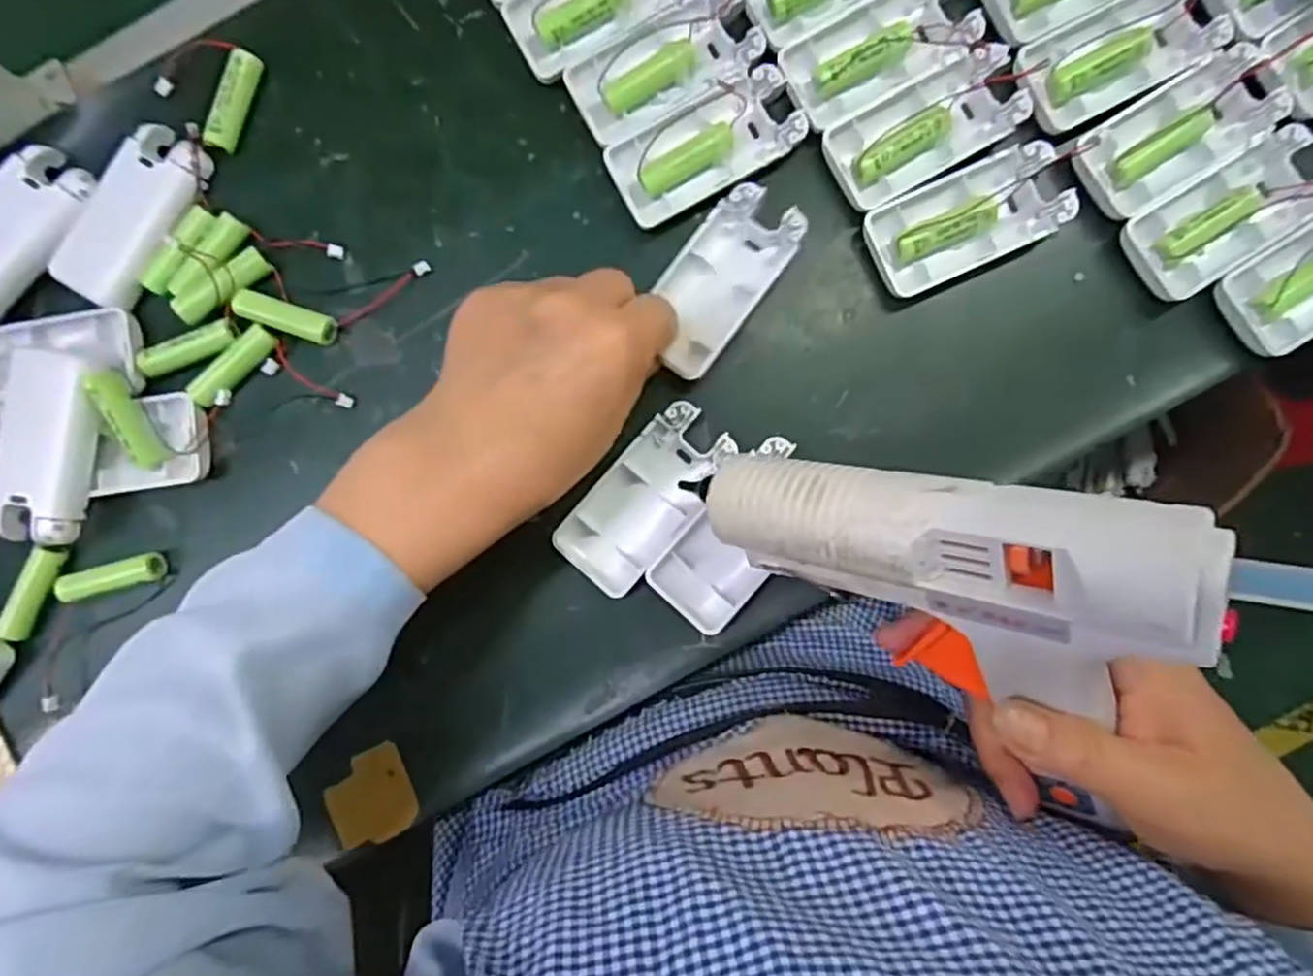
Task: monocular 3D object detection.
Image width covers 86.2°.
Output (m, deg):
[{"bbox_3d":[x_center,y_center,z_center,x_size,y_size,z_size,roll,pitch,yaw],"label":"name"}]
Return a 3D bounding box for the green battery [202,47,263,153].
[{"bbox_3d":[-0.218,-0.199,0.363,0.012,0.015,0.051,23,91,3],"label":"green battery"}]

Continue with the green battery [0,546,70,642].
[{"bbox_3d":[-0.318,0.054,0.359,0.015,0.015,0.050,22,89,4],"label":"green battery"}]

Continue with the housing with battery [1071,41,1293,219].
[{"bbox_3d":[0.249,-0.170,0.338,0.093,0.014,0.044,-31,88,3],"label":"housing with battery"}]

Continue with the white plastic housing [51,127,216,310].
[{"bbox_3d":[-0.265,-0.138,0.358,0.046,0.012,0.093,33,91,3],"label":"white plastic housing"}]

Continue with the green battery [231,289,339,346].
[{"bbox_3d":[-0.186,-0.086,0.354,0.048,0.014,0.015,20,91,3],"label":"green battery"}]

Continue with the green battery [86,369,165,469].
[{"bbox_3d":[-0.260,-0.034,0.346,0.011,0.014,0.050,-17,110,3],"label":"green battery"}]

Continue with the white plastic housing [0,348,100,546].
[{"bbox_3d":[-0.301,-0.020,0.344,0.044,0.014,0.092,8,90,3],"label":"white plastic housing"}]

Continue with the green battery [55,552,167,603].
[{"bbox_3d":[-0.275,0.045,0.356,0.053,0.011,0.015,-14,89,3],"label":"green battery"}]

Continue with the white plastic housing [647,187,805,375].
[{"bbox_3d":[0.030,-0.101,0.343,0.044,0.014,0.093,37,92,3],"label":"white plastic housing"}]

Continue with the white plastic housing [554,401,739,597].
[{"bbox_3d":[-0.005,0.005,0.344,0.047,0.012,0.094,42,92,3],"label":"white plastic housing"}]

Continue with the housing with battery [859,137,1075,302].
[{"bbox_3d":[0.149,-0.129,0.336,0.092,0.013,0.045,-25,88,3],"label":"housing with battery"}]

